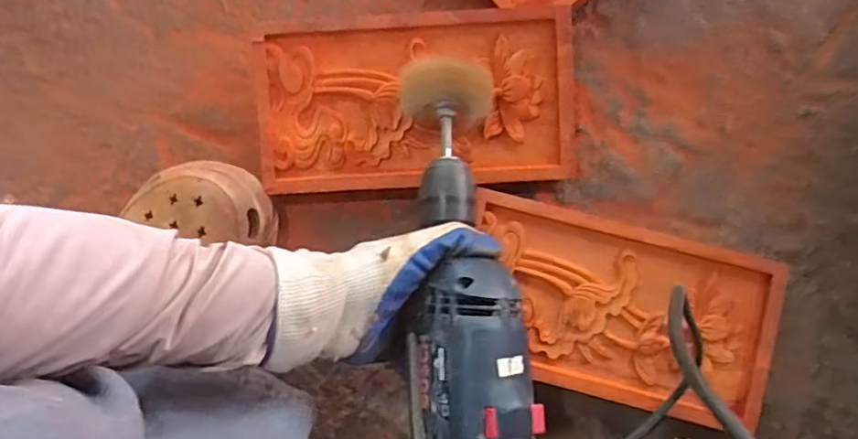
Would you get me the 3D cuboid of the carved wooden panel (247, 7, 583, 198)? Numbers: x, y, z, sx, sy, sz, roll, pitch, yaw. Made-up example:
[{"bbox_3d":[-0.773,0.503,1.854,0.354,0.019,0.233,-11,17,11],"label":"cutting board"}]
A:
[{"bbox_3d":[-0.011,-0.091,0.470,0.245,0.029,0.126,-3,86,0],"label":"carved wooden panel"}]

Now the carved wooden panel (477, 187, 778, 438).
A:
[{"bbox_3d":[0.145,0.072,0.462,0.238,0.024,0.130,15,86,1],"label":"carved wooden panel"}]

